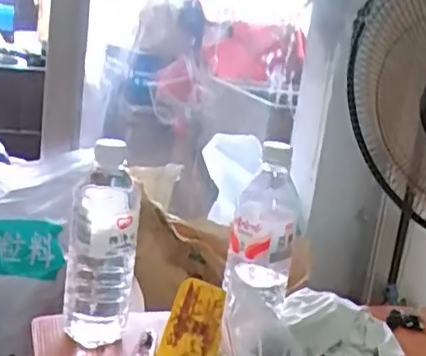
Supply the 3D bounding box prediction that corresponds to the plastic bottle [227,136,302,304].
[{"bbox_3d":[0.053,0.056,0.682,0.068,0.190,0.071,8,14,3],"label":"plastic bottle"}]

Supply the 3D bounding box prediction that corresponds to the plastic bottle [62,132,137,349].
[{"bbox_3d":[-0.114,0.069,0.662,0.068,0.211,0.066,3,15,-12],"label":"plastic bottle"}]

